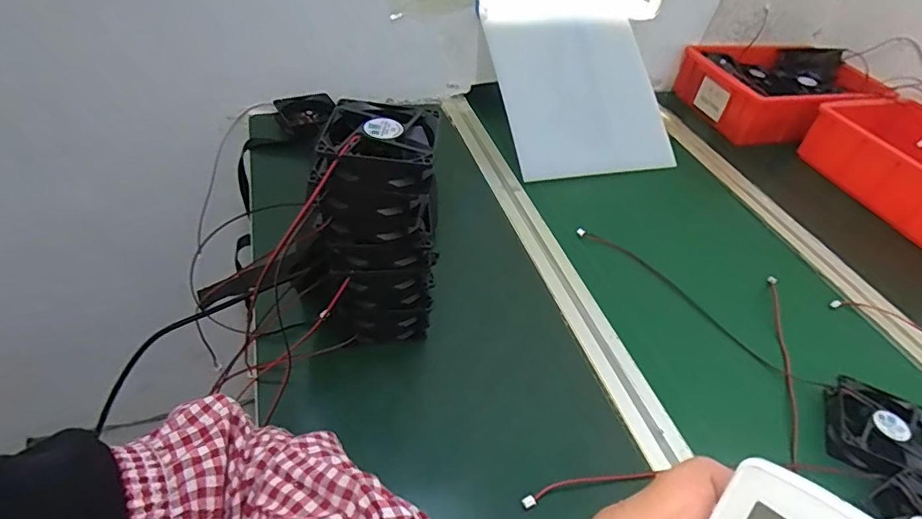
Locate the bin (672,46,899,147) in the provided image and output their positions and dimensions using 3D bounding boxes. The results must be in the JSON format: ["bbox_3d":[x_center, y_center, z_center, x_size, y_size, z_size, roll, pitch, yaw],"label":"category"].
[{"bbox_3d":[0.547,-0.289,0.889,0.270,0.088,0.220,-9,44,-17],"label":"bin"}]

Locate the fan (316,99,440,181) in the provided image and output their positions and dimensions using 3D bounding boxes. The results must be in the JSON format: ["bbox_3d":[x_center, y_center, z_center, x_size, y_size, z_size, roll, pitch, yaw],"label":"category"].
[{"bbox_3d":[-0.058,-0.090,0.383,0.080,0.019,0.082,2,42,-5],"label":"fan"}]

